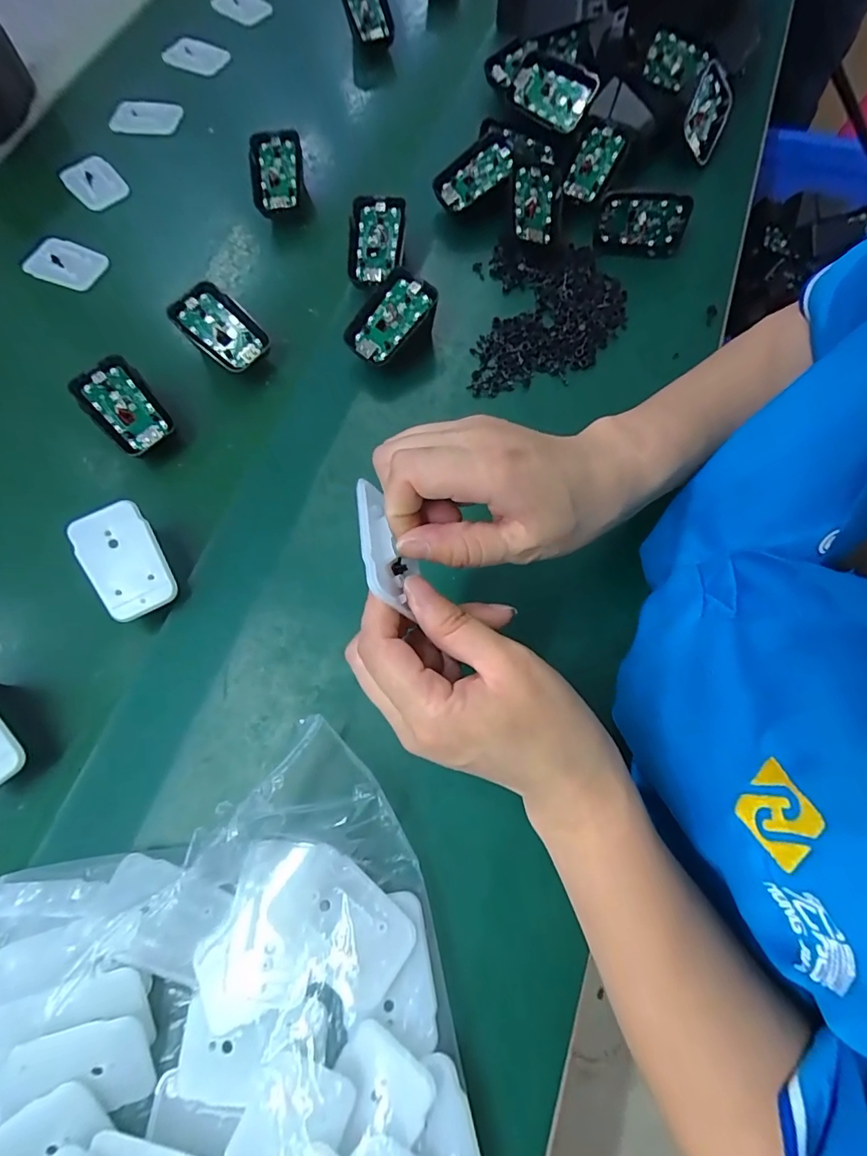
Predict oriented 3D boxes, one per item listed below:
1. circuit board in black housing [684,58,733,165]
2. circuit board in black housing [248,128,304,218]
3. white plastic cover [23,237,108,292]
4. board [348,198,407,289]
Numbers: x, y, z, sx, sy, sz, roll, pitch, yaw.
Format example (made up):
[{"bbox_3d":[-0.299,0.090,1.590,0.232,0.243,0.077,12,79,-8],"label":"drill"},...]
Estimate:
[{"bbox_3d":[0.246,-0.418,0.447,0.043,0.007,0.082,25,87,-31],"label":"circuit board in black housing"},{"bbox_3d":[-0.136,-0.349,0.432,0.044,0.010,0.068,-6,92,-1],"label":"circuit board in black housing"},{"bbox_3d":[-0.320,-0.275,0.439,0.060,0.011,0.041,21,75,0],"label":"white plastic cover"},{"bbox_3d":[-0.044,-0.261,0.390,0.041,0.015,0.070,3,89,1],"label":"board"}]

